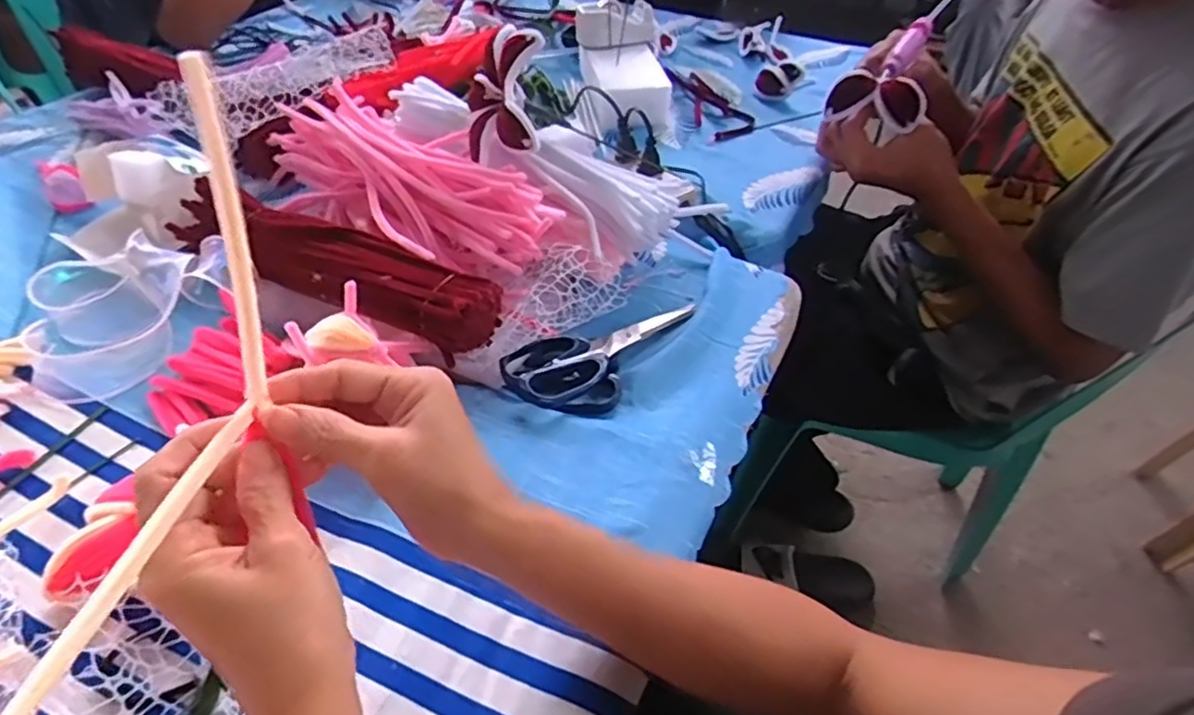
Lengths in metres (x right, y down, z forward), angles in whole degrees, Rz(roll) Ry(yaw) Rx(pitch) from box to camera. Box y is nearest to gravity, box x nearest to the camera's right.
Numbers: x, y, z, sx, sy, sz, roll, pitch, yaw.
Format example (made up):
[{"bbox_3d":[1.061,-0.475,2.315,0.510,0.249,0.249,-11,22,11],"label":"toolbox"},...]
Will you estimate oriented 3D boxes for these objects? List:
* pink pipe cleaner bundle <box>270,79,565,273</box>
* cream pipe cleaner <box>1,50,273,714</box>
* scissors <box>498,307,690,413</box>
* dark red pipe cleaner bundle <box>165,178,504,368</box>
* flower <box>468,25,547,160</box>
[{"bbox_3d":[-0.172,-0.157,0.580,0.334,0.075,0.127,35,53,25],"label":"pink pipe cleaner bundle"},{"bbox_3d":[-0.156,0.008,0.242,0.019,0.078,0.219,10,77,4],"label":"cream pipe cleaner"},{"bbox_3d":[0.007,-0.012,0.512,0.080,0.021,0.169,31,51,23],"label":"scissors"},{"bbox_3d":[-0.213,-0.078,0.511,0.298,0.049,0.071,27,50,20],"label":"dark red pipe cleaner bundle"},{"bbox_3d":[-0.078,-0.219,0.532,0.058,0.095,0.101,-2,47,-8],"label":"flower"}]

